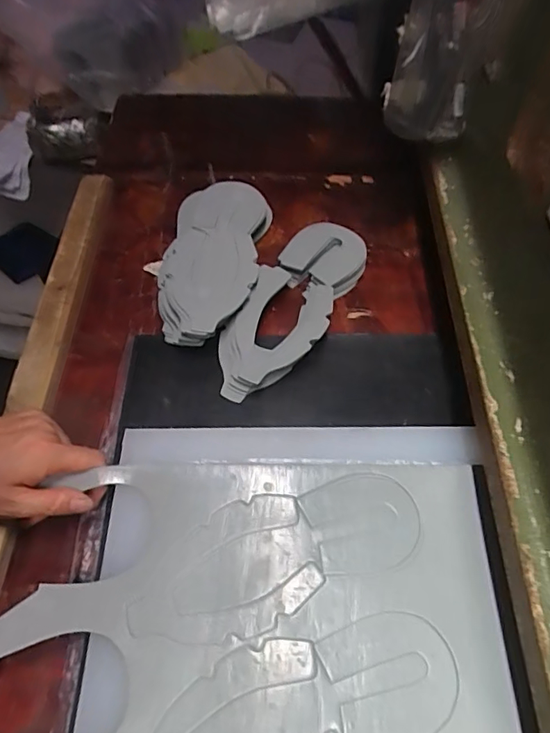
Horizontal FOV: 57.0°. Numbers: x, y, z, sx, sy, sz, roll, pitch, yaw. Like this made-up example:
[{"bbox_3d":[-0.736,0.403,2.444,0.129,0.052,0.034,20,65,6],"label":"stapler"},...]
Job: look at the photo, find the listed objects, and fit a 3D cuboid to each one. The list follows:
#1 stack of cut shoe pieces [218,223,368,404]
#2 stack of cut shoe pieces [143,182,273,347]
[{"bbox_3d":[0.017,-0.061,0.504,0.086,0.031,0.230,25,60,12],"label":"stack of cut shoe pieces"},{"bbox_3d":[-0.070,-0.111,0.516,0.111,0.039,0.211,7,58,2],"label":"stack of cut shoe pieces"}]

